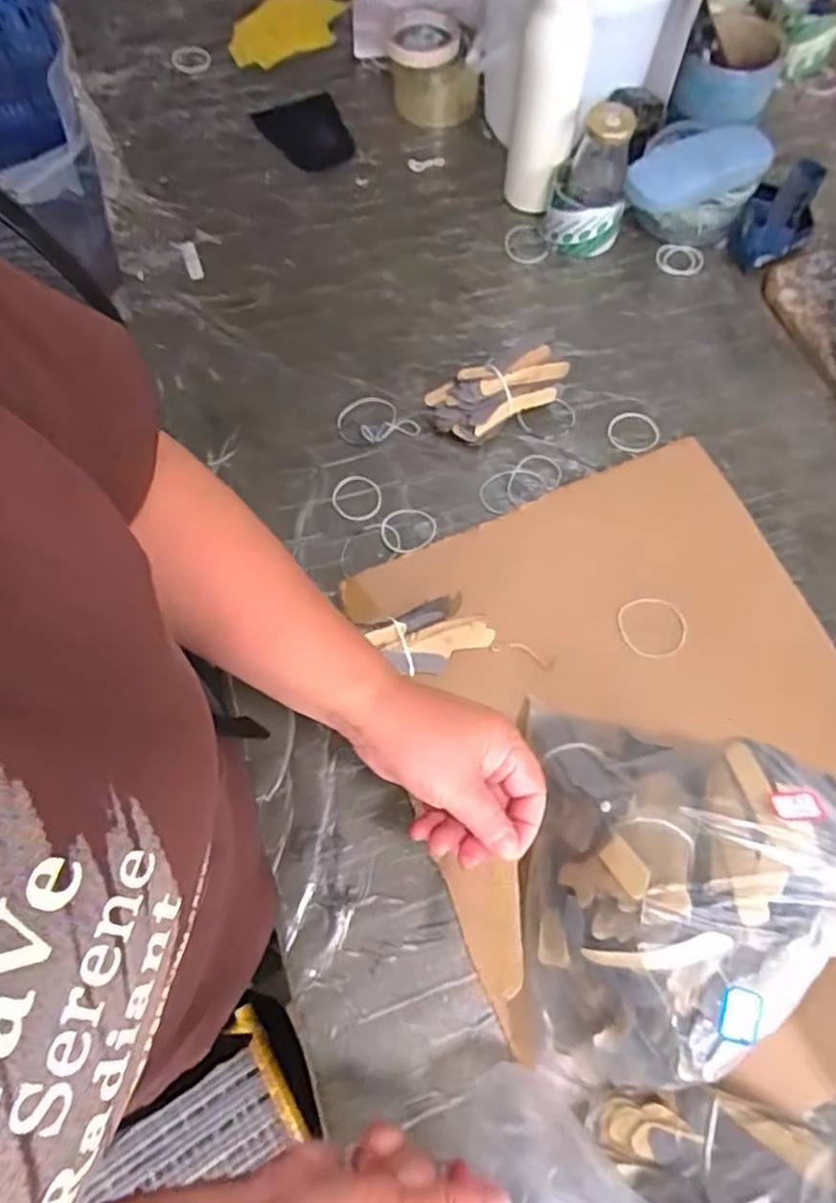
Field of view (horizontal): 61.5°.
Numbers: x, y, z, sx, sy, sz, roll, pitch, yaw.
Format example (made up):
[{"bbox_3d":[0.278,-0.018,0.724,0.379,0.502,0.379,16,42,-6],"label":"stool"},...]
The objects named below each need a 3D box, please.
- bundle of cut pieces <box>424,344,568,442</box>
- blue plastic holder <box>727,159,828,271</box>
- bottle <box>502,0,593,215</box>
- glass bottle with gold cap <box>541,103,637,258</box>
[{"bbox_3d":[0.075,-0.196,0.672,0.127,0.050,0.059,-29,70,-9],"label":"bundle of cut pieces"},{"bbox_3d":[0.385,-0.407,0.746,0.071,0.057,0.103,37,74,15],"label":"blue plastic holder"},{"bbox_3d":[0.129,-0.512,0.704,0.069,0.247,0.057,6,69,4],"label":"bottle"},{"bbox_3d":[0.178,-0.437,0.738,0.076,0.129,0.076,6,69,4],"label":"glass bottle with gold cap"}]

